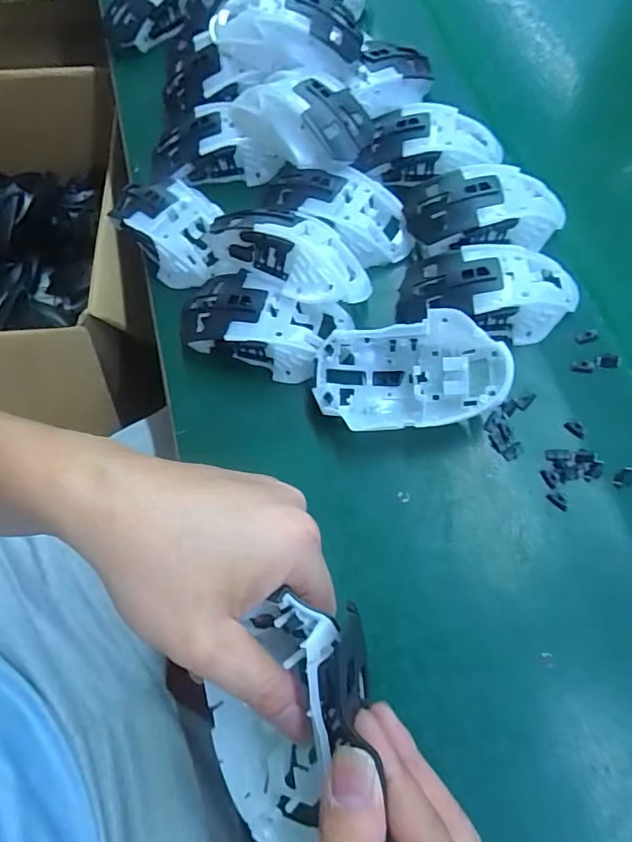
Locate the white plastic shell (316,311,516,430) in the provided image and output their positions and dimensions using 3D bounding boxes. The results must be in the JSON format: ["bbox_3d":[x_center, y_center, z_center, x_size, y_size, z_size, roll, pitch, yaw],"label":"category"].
[{"bbox_3d":[0.057,-0.026,0.322,0.115,0.046,0.063,-2,69,4],"label":"white plastic shell"}]

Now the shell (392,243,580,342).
[{"bbox_3d":[0.116,-0.086,0.343,0.115,0.030,0.056,5,67,4],"label":"shell"}]

